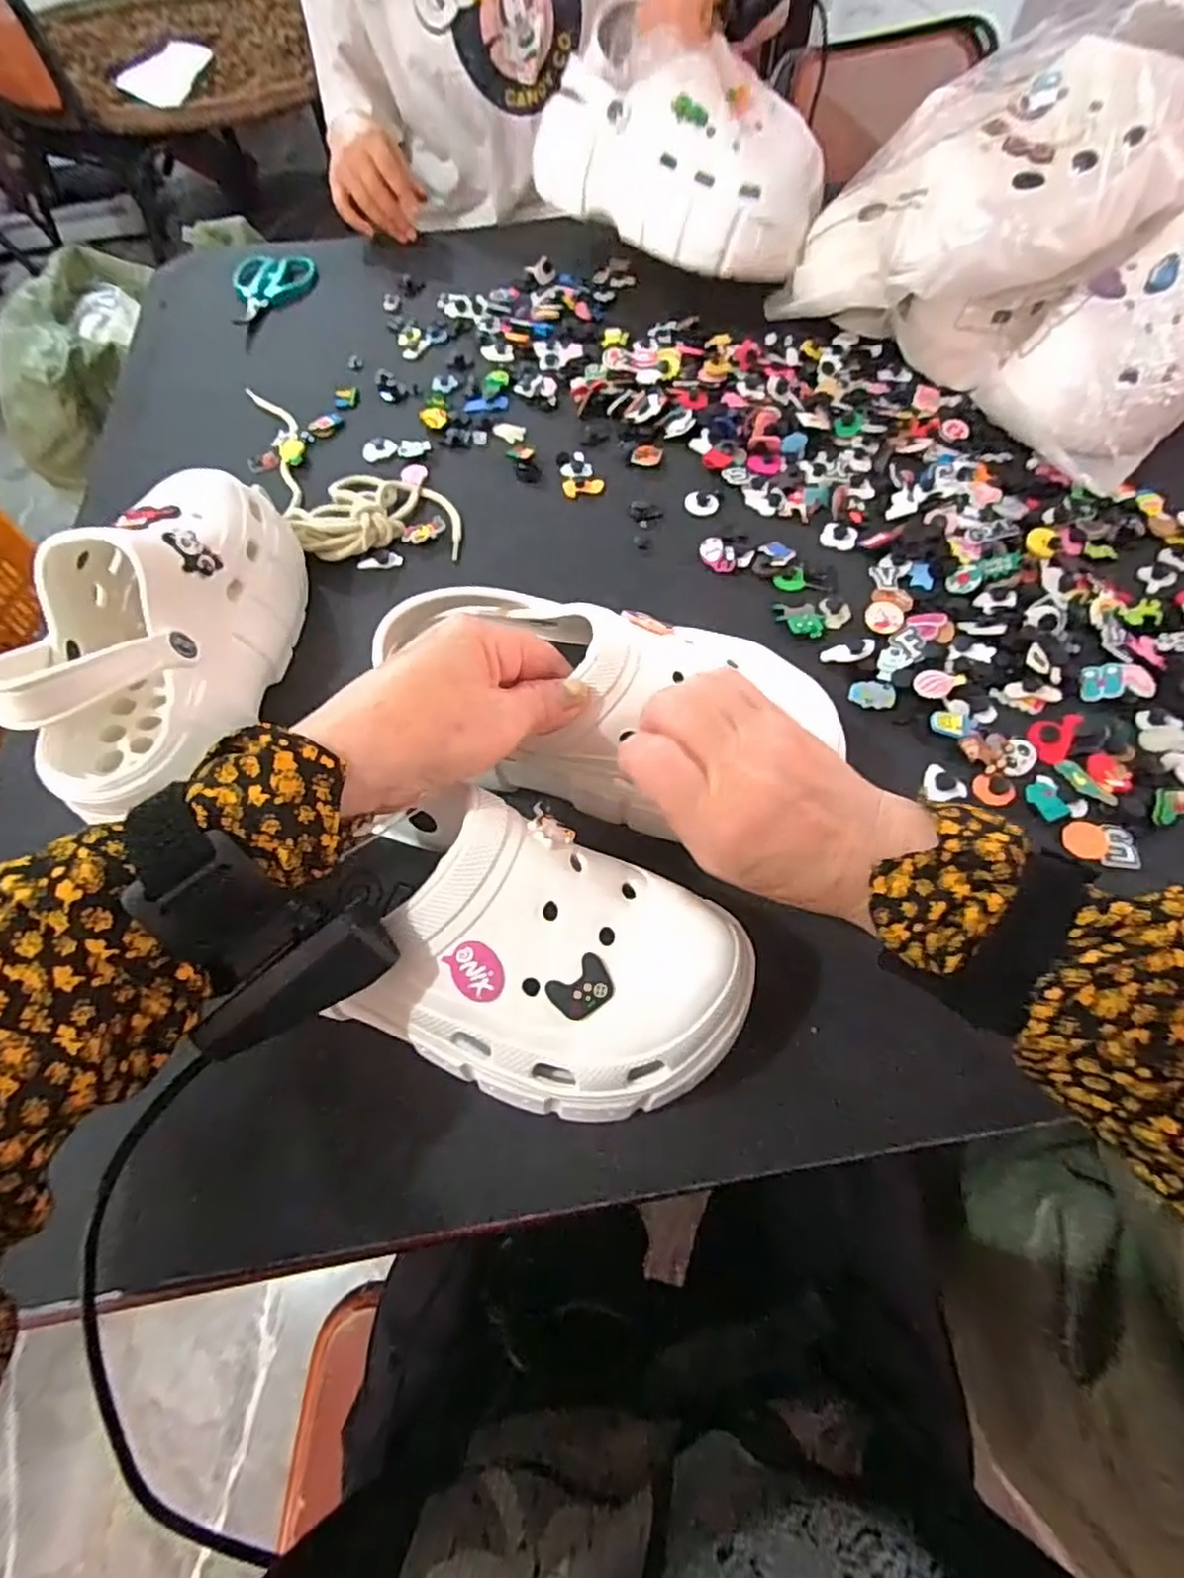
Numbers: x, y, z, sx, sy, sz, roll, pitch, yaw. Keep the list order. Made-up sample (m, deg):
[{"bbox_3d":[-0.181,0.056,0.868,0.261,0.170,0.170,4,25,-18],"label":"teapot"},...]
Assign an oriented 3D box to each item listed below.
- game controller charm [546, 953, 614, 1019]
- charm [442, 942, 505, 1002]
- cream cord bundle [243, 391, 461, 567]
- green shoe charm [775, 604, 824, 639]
[{"bbox_3d":[-0.004,0.080,0.270,0.024,0.004,0.019,-33,82,-8],"label":"game controller charm"},{"bbox_3d":[-0.045,0.073,0.272,0.018,0.007,0.025,-30,89,-5],"label":"charm"},{"bbox_3d":[-0.206,-0.272,0.562,0.116,0.027,0.253,-25,63,-11],"label":"cream cord bundle"},{"bbox_3d":[0.142,-0.116,0.465,0.031,0.006,0.028,-3,61,1],"label":"green shoe charm"}]

